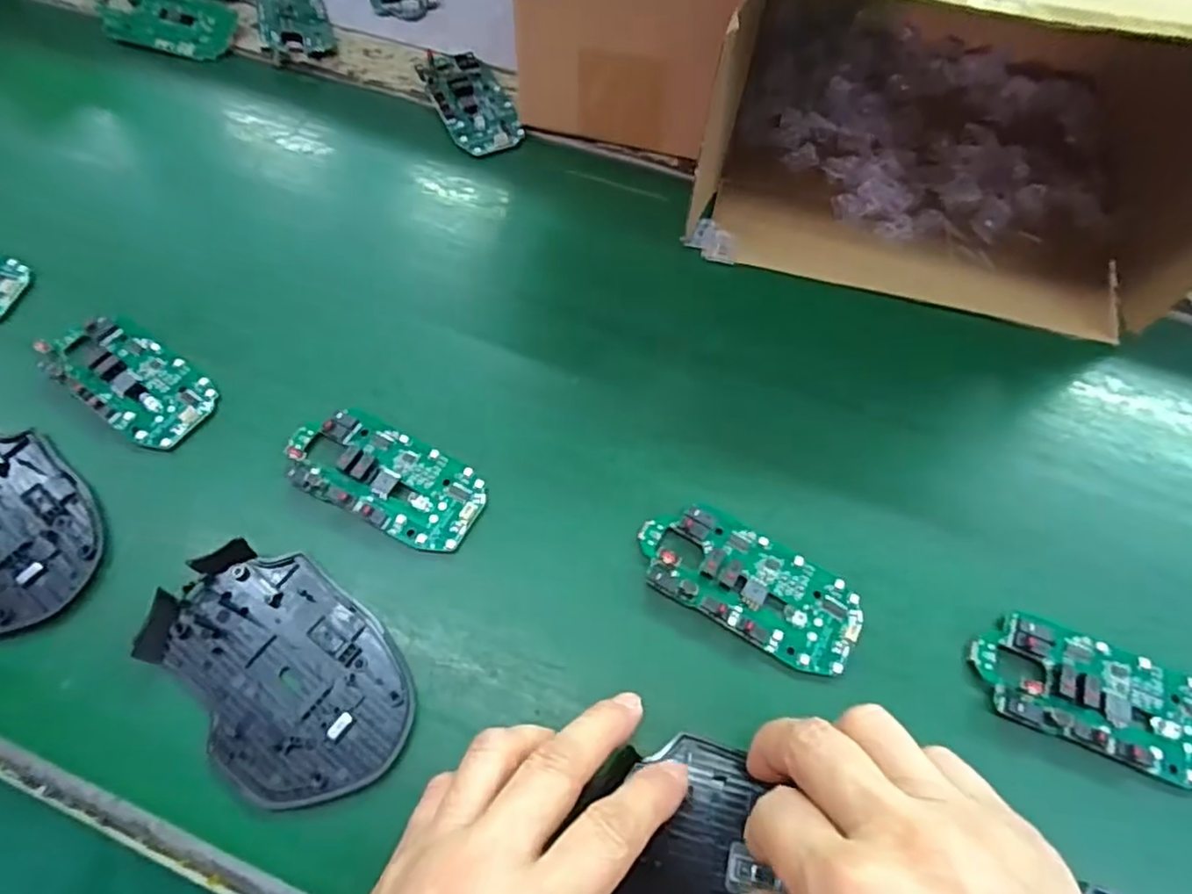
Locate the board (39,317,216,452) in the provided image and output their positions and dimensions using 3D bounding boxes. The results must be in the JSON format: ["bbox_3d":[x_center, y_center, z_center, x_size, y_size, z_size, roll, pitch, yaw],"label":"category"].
[{"bbox_3d":[-0.240,-0.036,0.336,0.092,0.019,0.045,31,67,12],"label":"board"}]

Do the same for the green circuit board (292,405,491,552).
[{"bbox_3d":[-0.099,0.012,0.307,0.097,0.014,0.045,25,66,10],"label":"green circuit board"}]

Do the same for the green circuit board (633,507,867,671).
[{"bbox_3d":[0.066,0.057,0.283,0.096,0.014,0.044,28,66,11],"label":"green circuit board"}]

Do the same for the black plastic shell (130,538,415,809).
[{"bbox_3d":[-0.129,0.090,0.269,0.115,0.016,0.071,42,70,17],"label":"black plastic shell"}]

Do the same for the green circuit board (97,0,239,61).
[{"bbox_3d":[-0.292,-0.294,0.452,0.084,0.009,0.045,9,84,-4],"label":"green circuit board"}]

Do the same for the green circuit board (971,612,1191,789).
[{"bbox_3d":[0.204,0.098,0.262,0.096,0.012,0.046,22,65,9],"label":"green circuit board"}]

